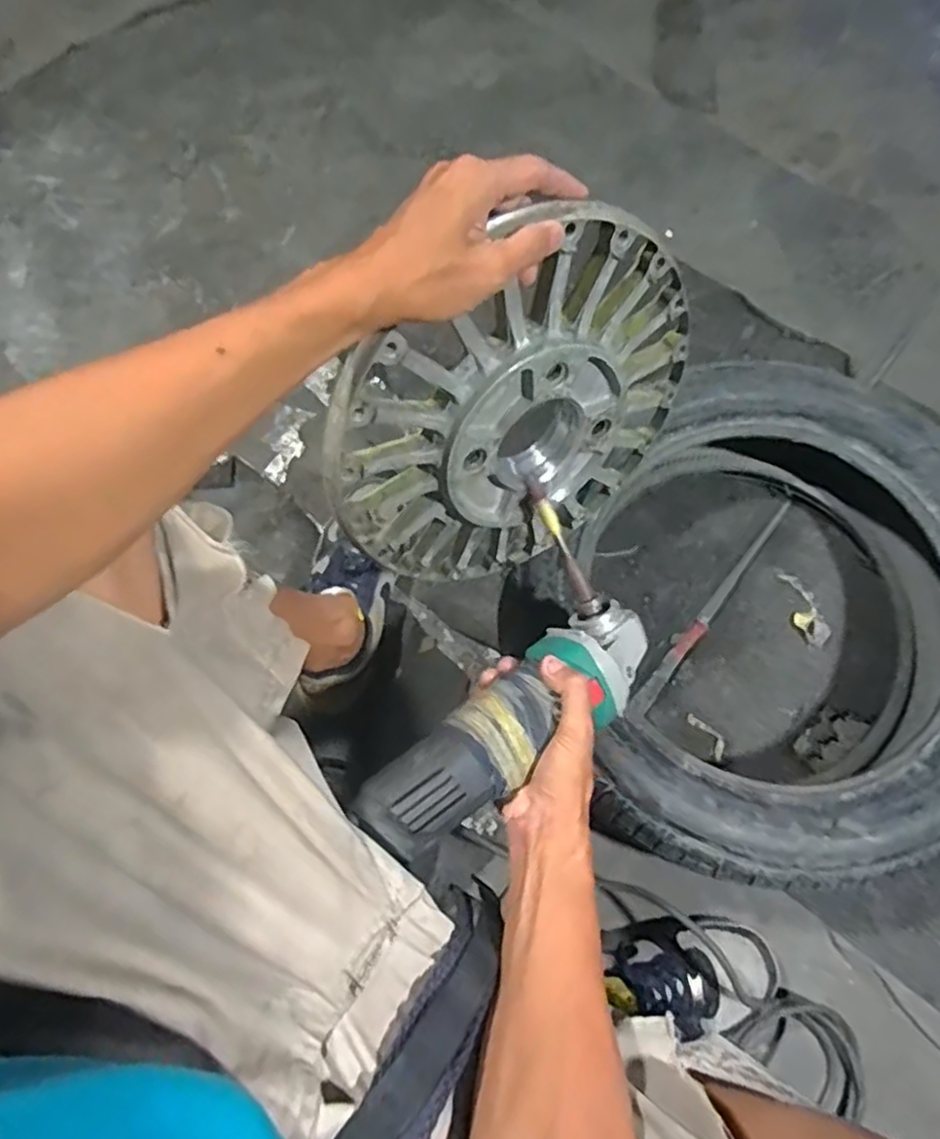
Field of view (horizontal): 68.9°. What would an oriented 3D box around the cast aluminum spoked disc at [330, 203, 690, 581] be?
[{"bbox_3d":[0.044,-0.104,0.521,0.296,0.306,0.038,-26,54,-16],"label":"cast aluminum spoked disc"}]

